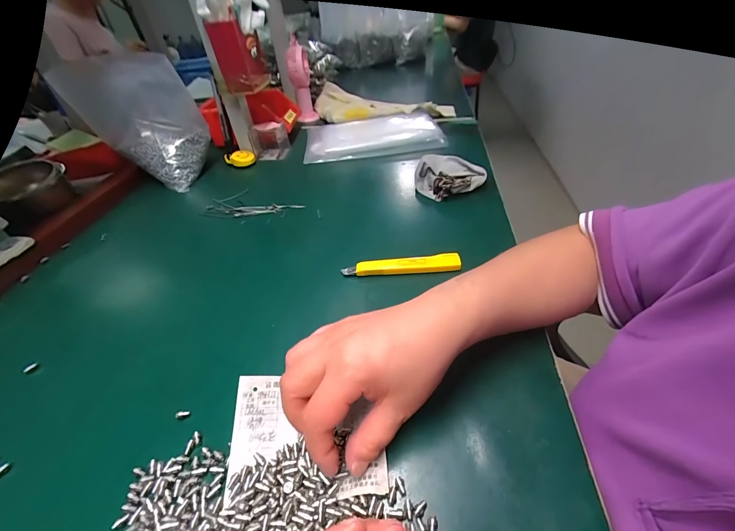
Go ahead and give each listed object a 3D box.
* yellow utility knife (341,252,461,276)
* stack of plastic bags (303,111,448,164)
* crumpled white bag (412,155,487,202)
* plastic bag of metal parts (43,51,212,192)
[{"bbox_3d":[0.037,0.000,0.364,0.127,0.011,0.020,-4,41,3],"label":"yellow utility knife"},{"bbox_3d":[0.004,-0.271,0.667,0.272,0.020,0.203,-5,41,2],"label":"stack of plastic bags"},{"bbox_3d":[0.116,-0.140,0.494,0.090,0.026,0.098,-24,44,-19],"label":"crumpled white bag"},{"bbox_3d":[-0.368,-0.239,0.556,0.162,0.192,0.092,6,42,13],"label":"plastic bag of metal parts"}]

